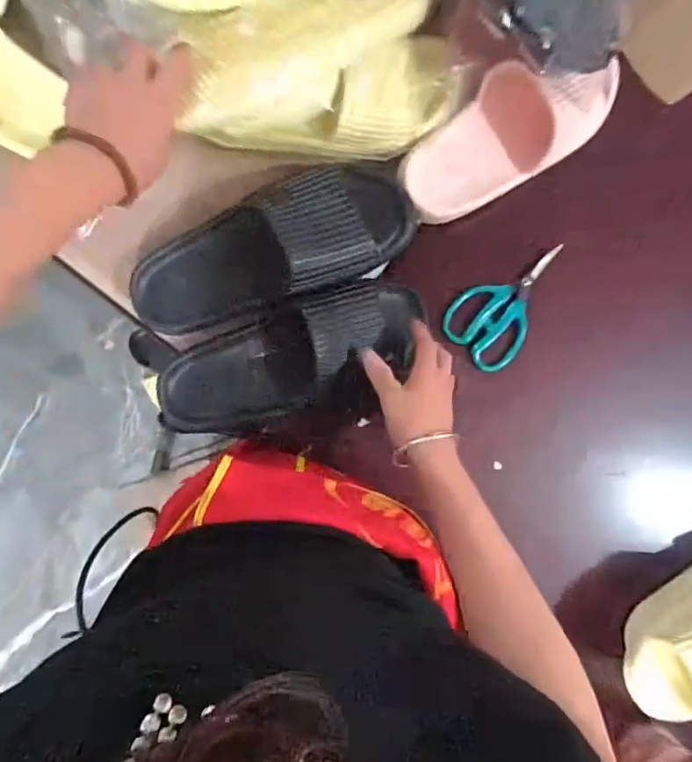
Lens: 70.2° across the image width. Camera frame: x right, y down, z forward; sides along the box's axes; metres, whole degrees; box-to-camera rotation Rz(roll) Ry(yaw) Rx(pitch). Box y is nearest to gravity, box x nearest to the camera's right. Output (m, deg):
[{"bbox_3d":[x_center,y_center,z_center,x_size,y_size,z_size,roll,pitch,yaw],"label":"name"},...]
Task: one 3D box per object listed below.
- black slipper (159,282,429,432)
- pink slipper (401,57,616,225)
[{"bbox_3d":[-0.048,-0.017,0.485,0.263,0.062,0.099,-21,90,1],"label":"black slipper"},{"bbox_3d":[0.166,-0.249,0.470,0.255,0.069,0.098,-32,91,-5],"label":"pink slipper"}]

